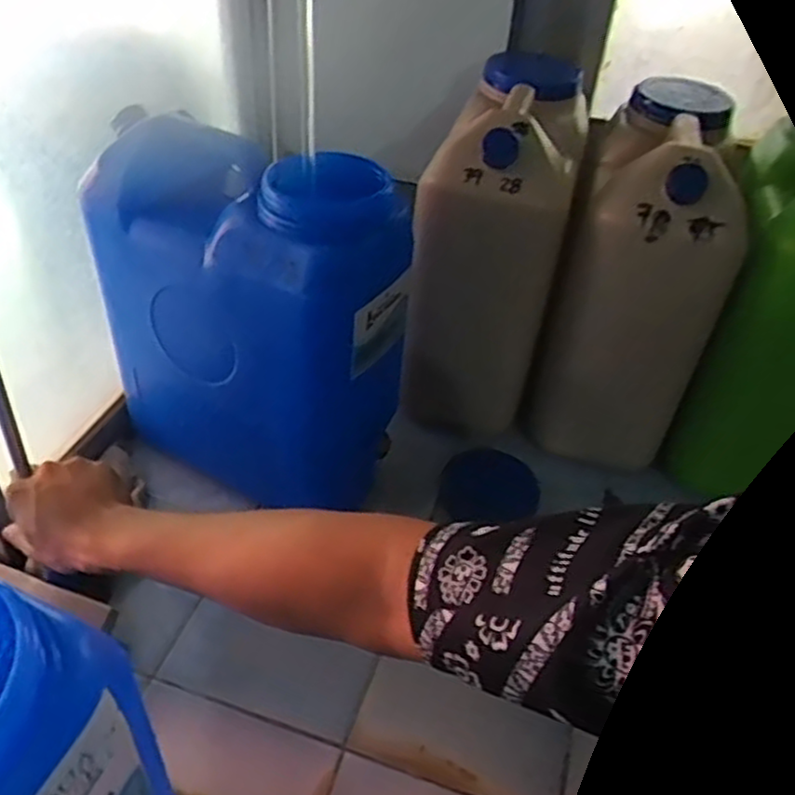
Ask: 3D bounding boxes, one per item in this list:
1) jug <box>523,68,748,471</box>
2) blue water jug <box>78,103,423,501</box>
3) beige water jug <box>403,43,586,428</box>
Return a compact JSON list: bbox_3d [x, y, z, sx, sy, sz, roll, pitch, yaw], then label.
[{"bbox_3d":[0.307,-0.140,0.930,0.185,0.397,0.244,20,43,16],"label":"jug"},{"bbox_3d":[-0.156,-0.089,0.797,0.299,0.351,0.168,27,45,23],"label":"blue water jug"},{"bbox_3d":[0.119,-0.183,0.957,0.174,0.397,0.248,12,41,7],"label":"beige water jug"}]

